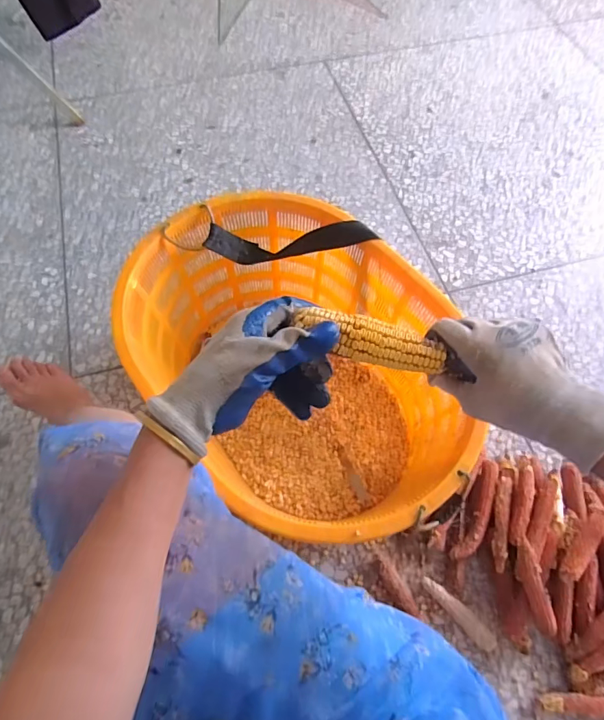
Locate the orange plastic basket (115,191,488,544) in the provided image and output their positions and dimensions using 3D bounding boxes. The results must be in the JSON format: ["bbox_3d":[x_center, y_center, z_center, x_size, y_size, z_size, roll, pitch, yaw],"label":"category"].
[{"bbox_3d":[-0.008,0.012,0.821,0.456,0.295,0.636,-39,69,-17],"label":"orange plastic basket"}]

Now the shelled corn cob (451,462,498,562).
[{"bbox_3d":[0.338,0.291,0.854,0.039,0.042,0.201,26,66,13],"label":"shelled corn cob"}]

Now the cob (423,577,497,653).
[{"bbox_3d":[0.280,0.455,0.790,0.152,0.031,0.031,40,68,17],"label":"cob"}]

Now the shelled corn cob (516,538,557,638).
[{"bbox_3d":[0.391,0.384,0.741,0.035,0.037,0.148,-12,79,-7],"label":"shelled corn cob"}]

